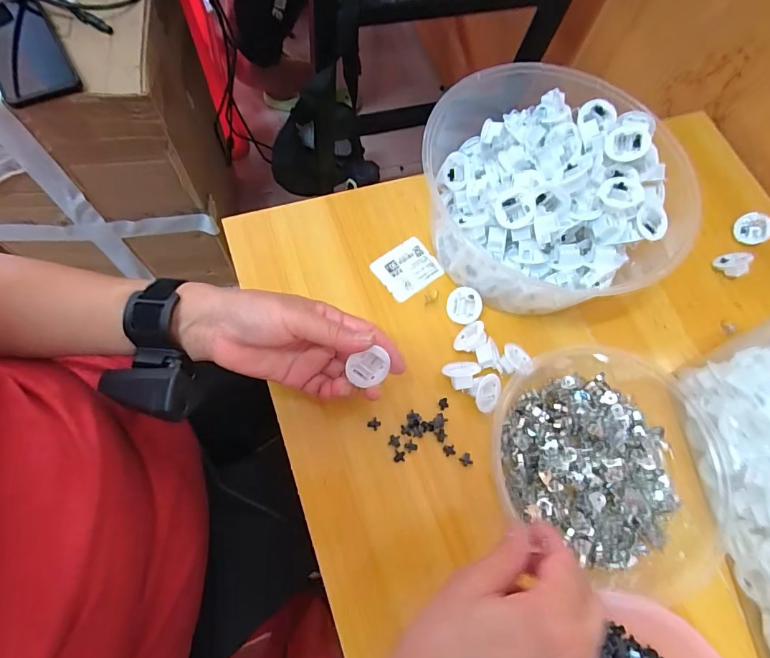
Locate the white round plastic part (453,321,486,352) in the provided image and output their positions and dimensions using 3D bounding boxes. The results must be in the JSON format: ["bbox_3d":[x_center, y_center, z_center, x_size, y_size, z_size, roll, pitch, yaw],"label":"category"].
[{"bbox_3d":[0.076,0.008,0.378,0.031,0.012,0.021,-38,77,-17],"label":"white round plastic part"}]

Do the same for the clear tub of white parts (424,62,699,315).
[{"bbox_3d":[0.154,-0.123,0.390,0.206,0.090,0.212,2,69,-5],"label":"clear tub of white parts"}]

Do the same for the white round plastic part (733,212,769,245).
[{"bbox_3d":[0.402,-0.110,0.464,0.036,0.011,0.035,-24,85,30],"label":"white round plastic part"}]

